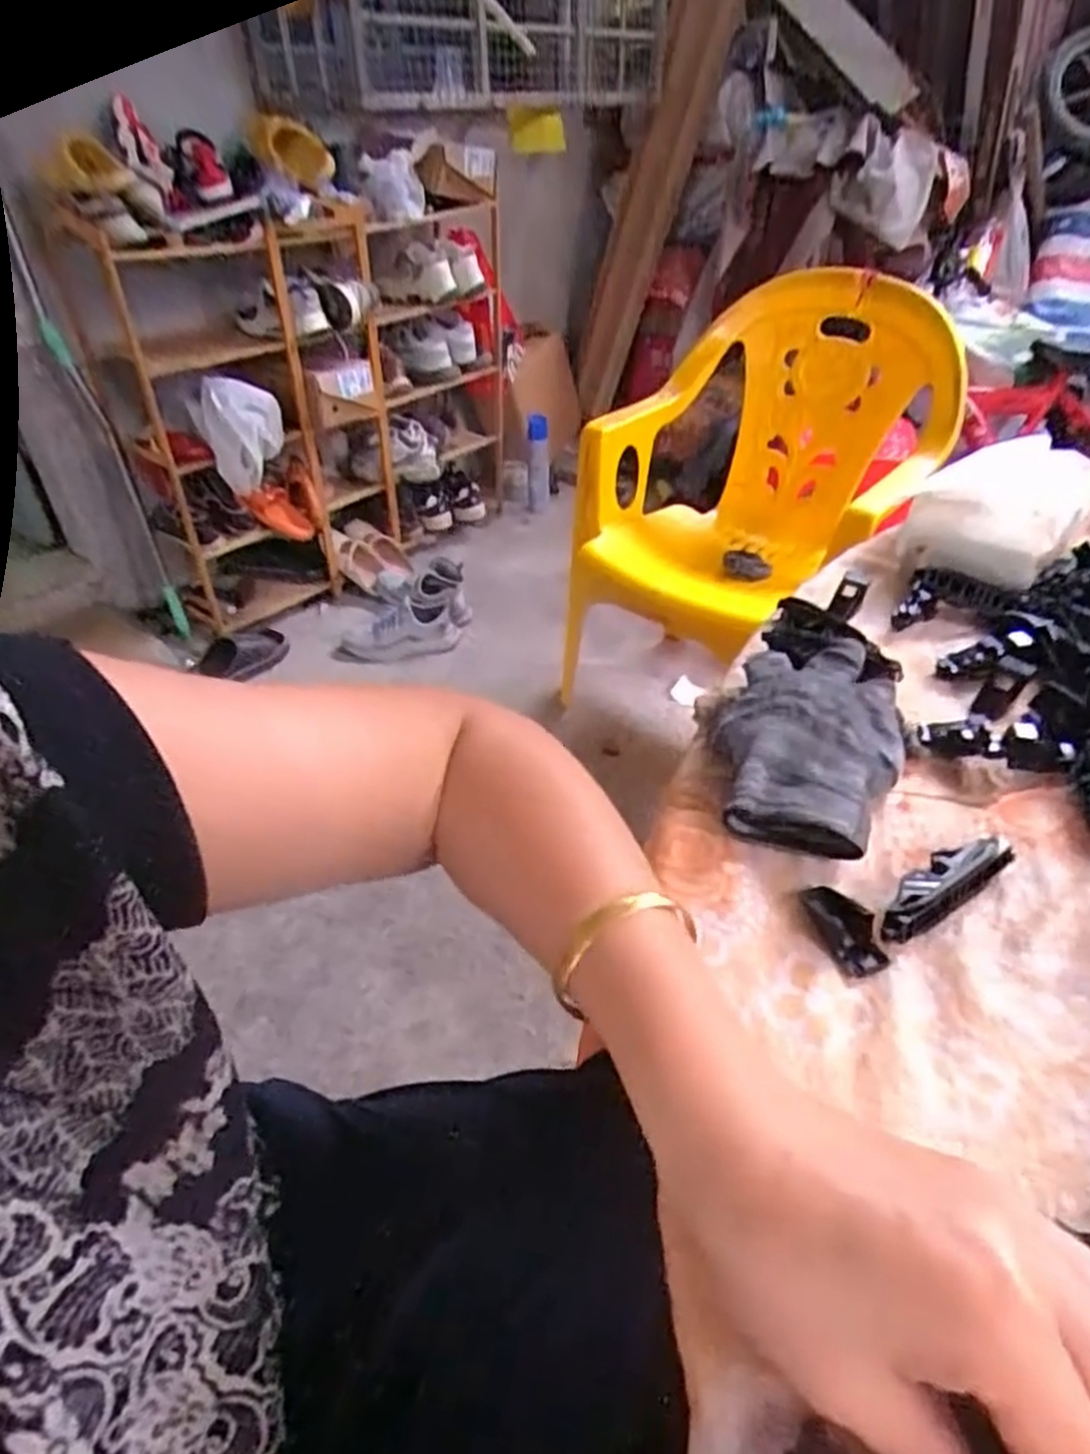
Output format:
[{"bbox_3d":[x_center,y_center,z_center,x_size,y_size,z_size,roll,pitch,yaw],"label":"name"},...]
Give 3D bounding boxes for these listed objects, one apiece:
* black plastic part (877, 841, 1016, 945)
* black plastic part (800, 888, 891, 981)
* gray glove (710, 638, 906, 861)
[{"bbox_3d":[0.172,0.069,0.335,0.077,0.016,0.021,-22,44,-23],"label":"black plastic part"},{"bbox_3d":[0.125,0.083,0.323,0.019,0.012,0.042,-14,41,-14],"label":"black plastic part"},{"bbox_3d":[0.137,0.004,0.402,0.090,0.032,0.138,10,41,14],"label":"gray glove"}]

